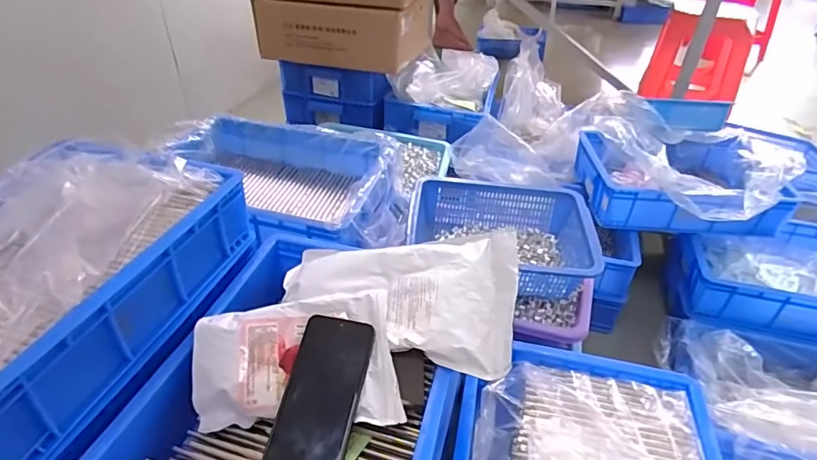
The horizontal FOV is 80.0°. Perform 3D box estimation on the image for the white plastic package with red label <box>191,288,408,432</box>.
[{"bbox_3d":[-0.122,0.144,0.527,0.208,0.030,0.148,-5,57,-9],"label":"white plastic package with red label"}]

